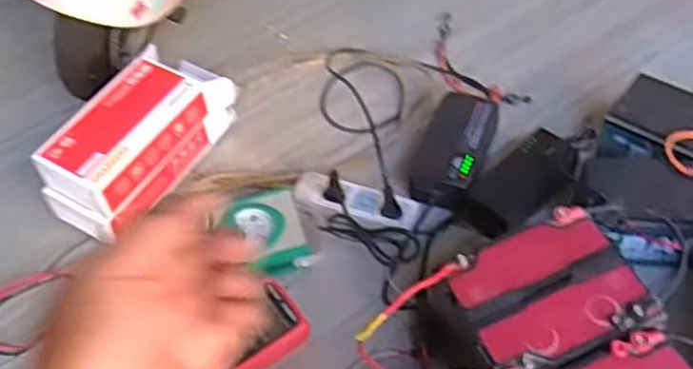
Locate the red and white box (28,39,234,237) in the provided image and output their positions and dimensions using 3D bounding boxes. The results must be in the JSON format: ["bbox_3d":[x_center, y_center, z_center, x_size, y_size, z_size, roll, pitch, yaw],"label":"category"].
[{"bbox_3d":[-0.277,-0.062,1.021,0.128,0.129,0.284,25,58,21],"label":"red and white box"}]

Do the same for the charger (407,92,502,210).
[{"bbox_3d":[0.153,-0.054,1.034,0.091,0.057,0.188,16,56,15],"label":"charger"}]

